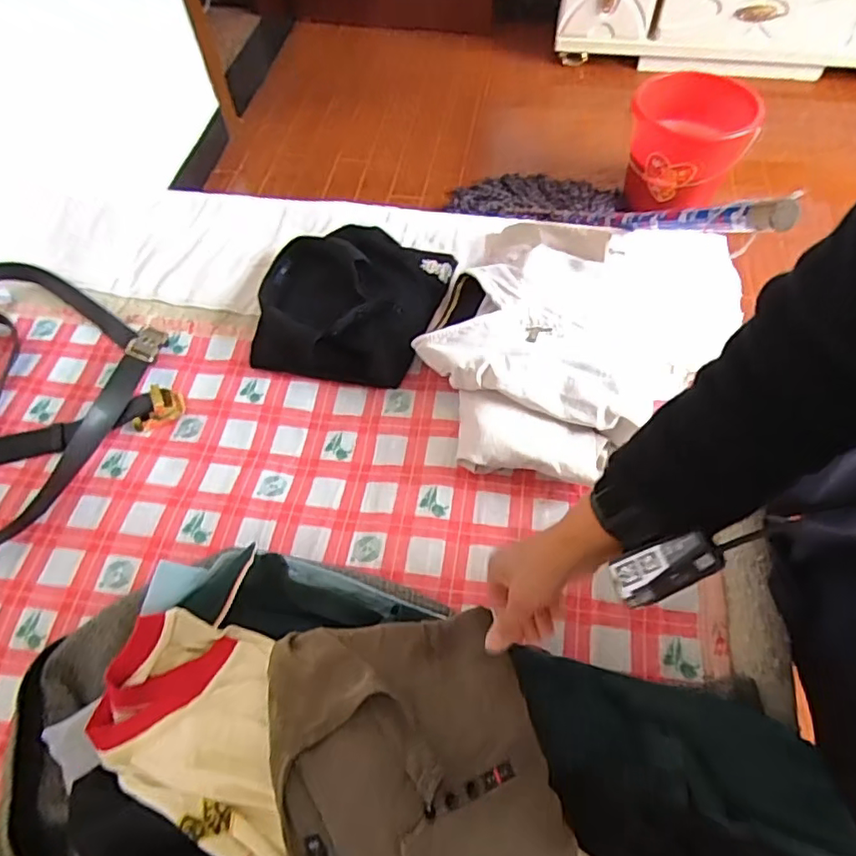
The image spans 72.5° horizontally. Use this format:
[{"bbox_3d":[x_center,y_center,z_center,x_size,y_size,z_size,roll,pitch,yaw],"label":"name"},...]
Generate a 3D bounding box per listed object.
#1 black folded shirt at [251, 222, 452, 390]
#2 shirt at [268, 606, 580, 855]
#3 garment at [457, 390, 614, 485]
[{"bbox_3d":[-0.112,-0.177,0.815,0.261,0.059,0.251,9,58,8],"label":"black folded shirt"},{"bbox_3d":[-0.005,0.267,0.428,0.193,0.041,0.258,-13,58,-6],"label":"shirt"},{"bbox_3d":[0.114,0.023,0.682,0.177,0.058,0.087,17,60,13],"label":"garment"}]

